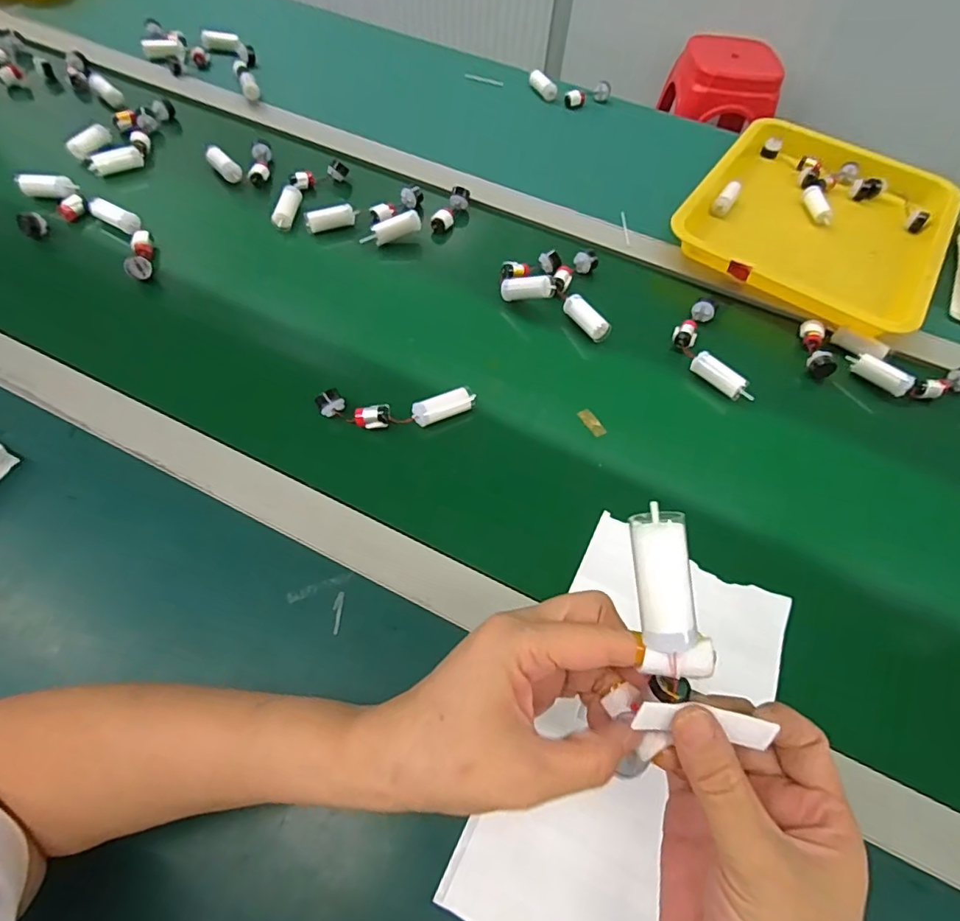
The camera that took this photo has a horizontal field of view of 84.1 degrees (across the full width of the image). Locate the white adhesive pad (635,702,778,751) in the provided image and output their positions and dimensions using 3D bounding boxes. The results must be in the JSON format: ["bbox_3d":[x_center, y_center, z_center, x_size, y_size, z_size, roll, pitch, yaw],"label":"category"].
[{"bbox_3d":[0.092,0.108,0.222,0.056,0.007,0.013,10,95,-6],"label":"white adhesive pad"}]

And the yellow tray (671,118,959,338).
[{"bbox_3d":[0.398,-0.286,0.622,0.259,0.033,0.319,31,61,17],"label":"yellow tray"}]

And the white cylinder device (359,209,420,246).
[{"bbox_3d":[-0.097,-0.251,0.579,0.067,0.021,0.015,-22,62,1],"label":"white cylinder device"}]

